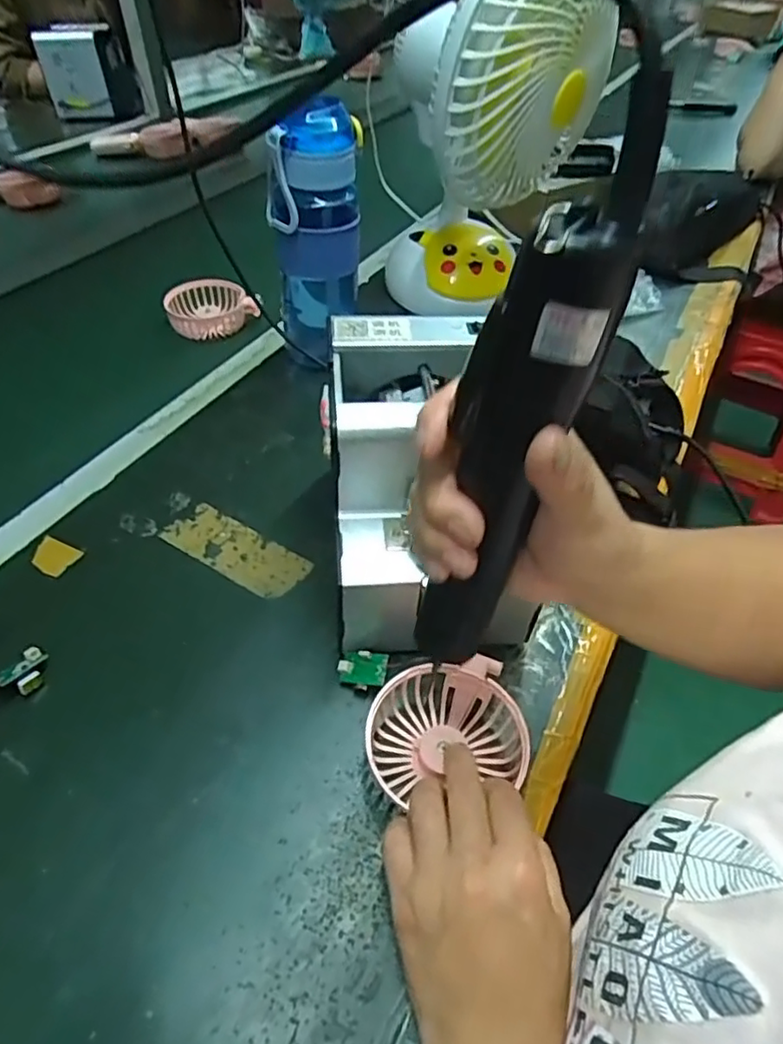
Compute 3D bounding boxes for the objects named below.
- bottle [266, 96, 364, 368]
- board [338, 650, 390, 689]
[{"bbox_3d":[-0.067,-0.246,0.562,0.073,0.226,0.067,-3,47,-5],"label":"bottle"},{"bbox_3d":[-0.017,0.092,0.392,0.031,0.004,0.022,7,69,23],"label":"board"}]

